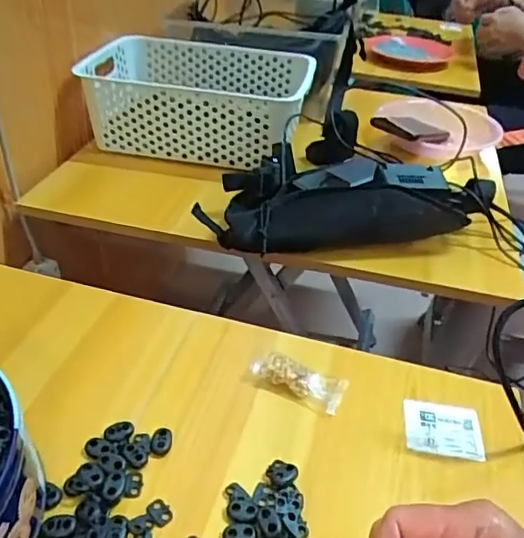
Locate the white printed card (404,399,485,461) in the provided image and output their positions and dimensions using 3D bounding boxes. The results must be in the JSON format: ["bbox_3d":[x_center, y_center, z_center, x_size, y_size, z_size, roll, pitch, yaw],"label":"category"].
[{"bbox_3d":[0.147,0.129,0.447,0.061,0.005,0.049,8,37,4],"label":"white printed card"}]

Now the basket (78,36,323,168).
[{"bbox_3d":[-0.098,-0.261,0.839,0.325,0.103,0.231,10,37,7],"label":"basket"}]

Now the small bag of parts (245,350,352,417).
[{"bbox_3d":[0.027,0.092,0.461,0.084,0.017,0.034,13,37,11],"label":"small bag of parts"}]

